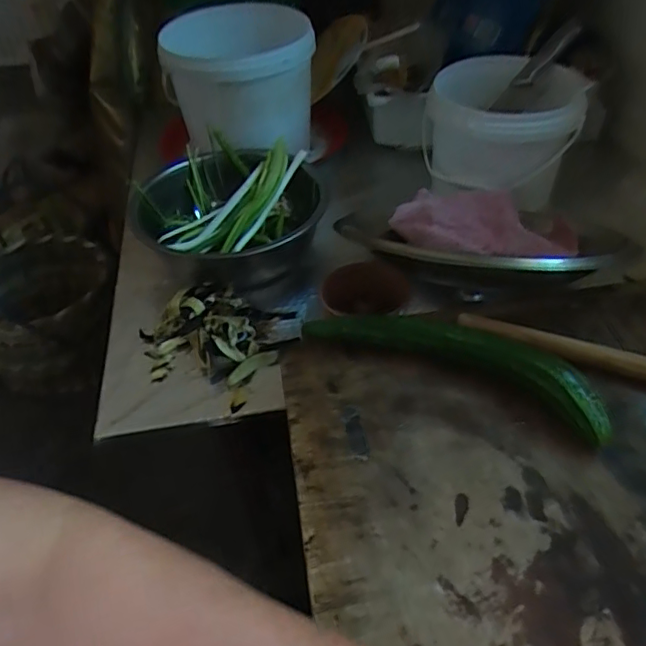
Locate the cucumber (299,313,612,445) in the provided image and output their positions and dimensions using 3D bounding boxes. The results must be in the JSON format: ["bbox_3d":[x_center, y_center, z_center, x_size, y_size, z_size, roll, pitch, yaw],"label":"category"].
[{"bbox_3d":[0.118,0.027,0.508,0.271,0.038,0.073,20,51,22],"label":"cucumber"}]

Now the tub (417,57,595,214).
[{"bbox_3d":[0.245,-0.275,0.805,0.193,0.146,0.199,1,45,6],"label":"tub"}]

